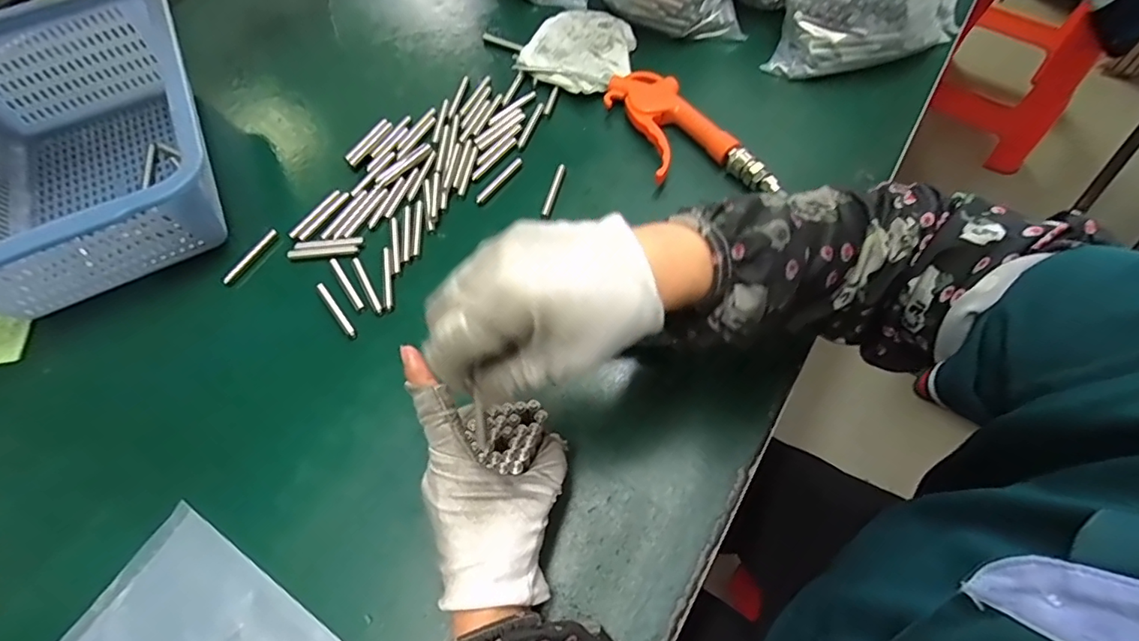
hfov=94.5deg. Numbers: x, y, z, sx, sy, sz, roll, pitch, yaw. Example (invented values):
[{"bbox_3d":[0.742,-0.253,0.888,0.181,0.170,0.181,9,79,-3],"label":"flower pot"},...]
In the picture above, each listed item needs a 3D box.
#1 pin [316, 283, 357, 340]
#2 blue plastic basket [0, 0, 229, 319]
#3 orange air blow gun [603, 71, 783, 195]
[{"bbox_3d":[-0.183,-0.008,0.414,0.008,0.008,0.057,-36,65,-15],"label":"pin"},{"bbox_3d":[-0.419,-0.146,0.453,0.217,0.100,0.298,-24,63,-9],"label":"blue plastic basket"},{"bbox_3d":[0.092,-0.162,0.472,0.077,0.030,0.181,-26,63,-11],"label":"orange air blow gun"}]

